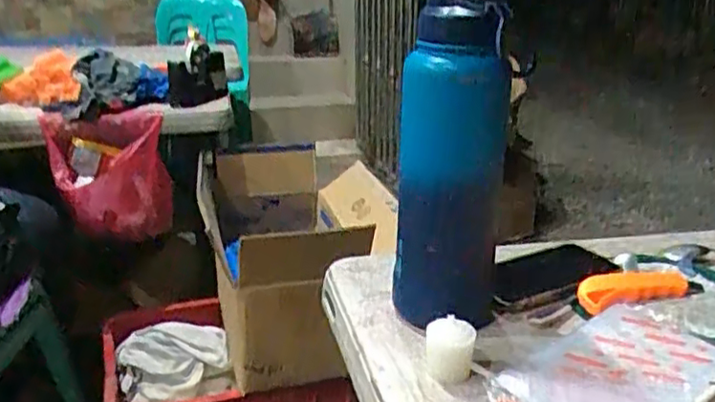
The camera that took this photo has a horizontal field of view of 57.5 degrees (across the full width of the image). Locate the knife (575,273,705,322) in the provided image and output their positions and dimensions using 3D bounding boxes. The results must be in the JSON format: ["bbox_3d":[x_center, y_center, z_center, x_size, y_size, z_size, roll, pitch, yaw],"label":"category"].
[{"bbox_3d":[0.276,0.085,0.643,0.154,0.023,0.042,-7,22,-21],"label":"knife"}]

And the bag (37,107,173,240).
[{"bbox_3d":[-0.518,-0.054,1.371,0.230,0.251,0.157,-7,22,-18],"label":"bag"}]

